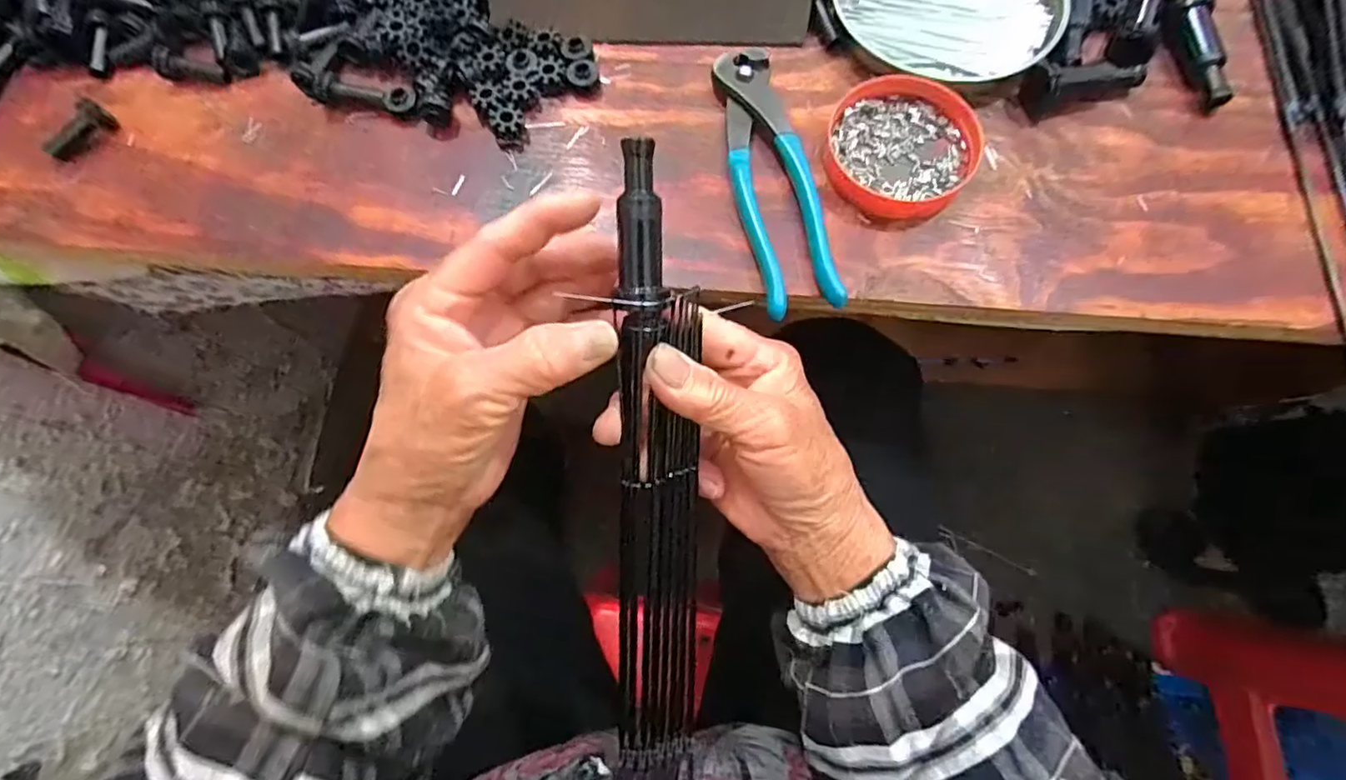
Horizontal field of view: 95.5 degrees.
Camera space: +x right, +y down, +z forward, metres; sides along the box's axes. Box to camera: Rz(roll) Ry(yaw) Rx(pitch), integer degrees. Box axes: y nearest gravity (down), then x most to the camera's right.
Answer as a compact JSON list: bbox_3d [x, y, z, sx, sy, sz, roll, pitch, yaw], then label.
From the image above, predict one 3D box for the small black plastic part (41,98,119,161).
[{"bbox_3d":[-0.344,-0.149,0.353,0.039,0.014,0.018,-43,73,-12],"label":"small black plastic part"}]

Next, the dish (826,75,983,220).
[{"bbox_3d":[0.128,-0.134,0.338,0.081,0.017,0.081,-1,69,2],"label":"dish"}]

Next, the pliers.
[{"bbox_3d":[0.053,-0.118,0.333,0.041,0.017,0.165,-10,69,-1],"label":"pliers"}]

